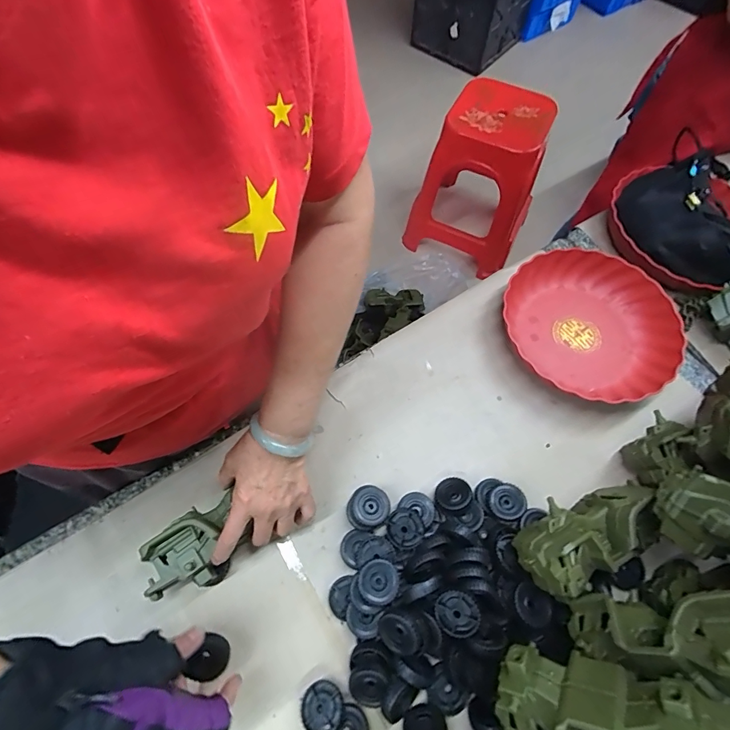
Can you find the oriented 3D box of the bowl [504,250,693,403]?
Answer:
[{"bbox_3d":[0.323,-0.063,0.588,0.241,0.048,0.243,29,68,12],"label":"bowl"}]

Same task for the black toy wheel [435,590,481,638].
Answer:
[{"bbox_3d":[0.094,0.248,0.405,0.043,0.016,0.042,-39,71,11],"label":"black toy wheel"}]

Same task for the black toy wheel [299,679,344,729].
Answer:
[{"bbox_3d":[-0.043,0.345,0.404,0.041,0.014,0.044,33,69,14],"label":"black toy wheel"}]

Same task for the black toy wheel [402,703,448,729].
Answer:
[{"bbox_3d":[0.060,0.362,0.400,0.043,0.009,0.040,0,65,-1],"label":"black toy wheel"}]

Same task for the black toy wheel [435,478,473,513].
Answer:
[{"bbox_3d":[0.106,0.159,0.494,0.041,0.029,0.037,-25,68,-12],"label":"black toy wheel"}]

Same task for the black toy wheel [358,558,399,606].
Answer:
[{"bbox_3d":[0.014,0.228,0.423,0.040,0.009,0.042,0,65,-1],"label":"black toy wheel"}]

